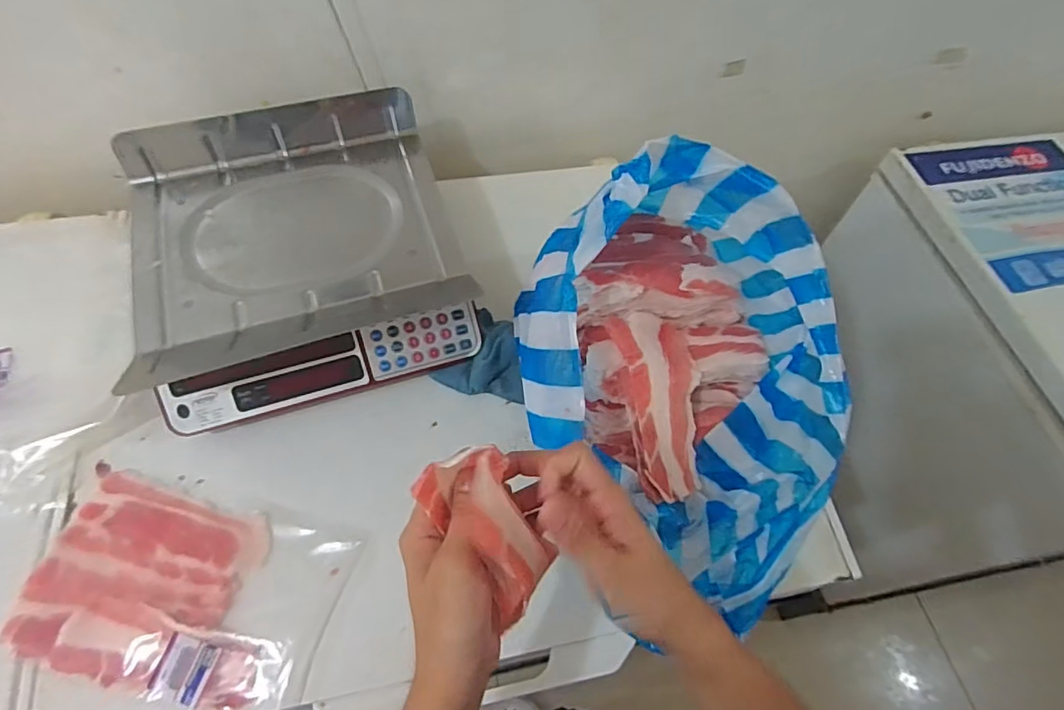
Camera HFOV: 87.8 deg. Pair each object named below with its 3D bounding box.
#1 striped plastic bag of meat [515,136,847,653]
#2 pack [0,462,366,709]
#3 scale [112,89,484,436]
[{"bbox_3d":[0.139,0.013,0.497,0.262,0.222,0.365,-4,60,-6],"label":"striped plastic bag of meat"},{"bbox_3d":[-0.343,0.230,0.547,0.291,0.015,0.189,14,60,5],"label":"pack"},{"bbox_3d":[-0.276,-0.120,0.669,0.340,0.157,0.336,-16,62,-12],"label":"scale"}]

